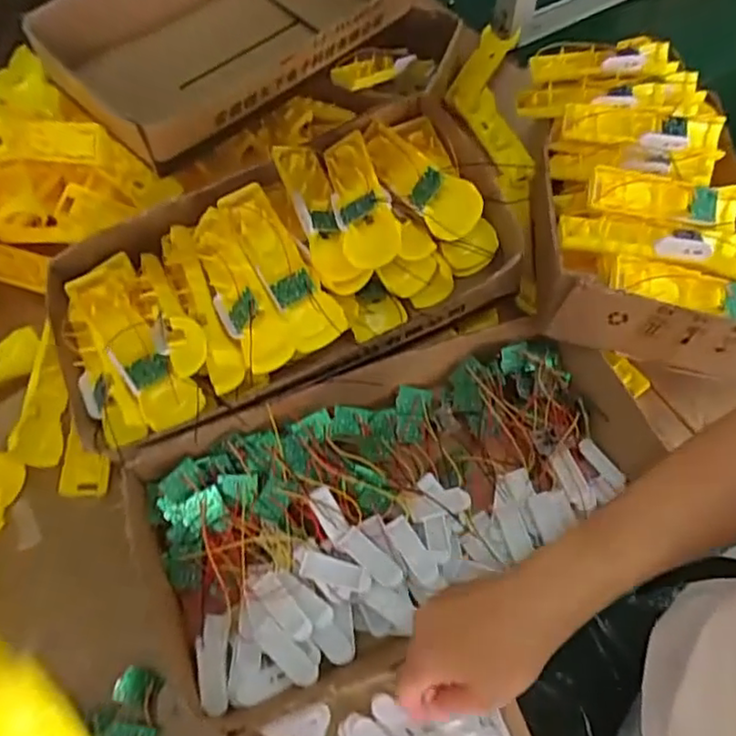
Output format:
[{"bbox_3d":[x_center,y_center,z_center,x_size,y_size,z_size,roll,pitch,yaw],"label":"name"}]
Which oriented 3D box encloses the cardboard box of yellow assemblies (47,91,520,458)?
[{"bbox_3d":[-0.087,-0.092,0.587,0.415,0.117,0.223,-22,63,-11],"label":"cardboard box of yellow assemblies"}]

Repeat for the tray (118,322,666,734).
[{"bbox_3d":[0.043,0.097,0.553,0.467,0.070,0.225,-26,64,-13],"label":"tray"}]

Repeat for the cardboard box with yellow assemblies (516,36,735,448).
[{"bbox_3d":[0.274,-0.185,0.677,0.215,0.149,0.419,-1,61,1],"label":"cardboard box with yellow assemblies"}]

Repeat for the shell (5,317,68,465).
[{"bbox_3d":[-0.320,0.027,0.609,0.042,0.028,0.134,3,85,3],"label":"shell"}]

